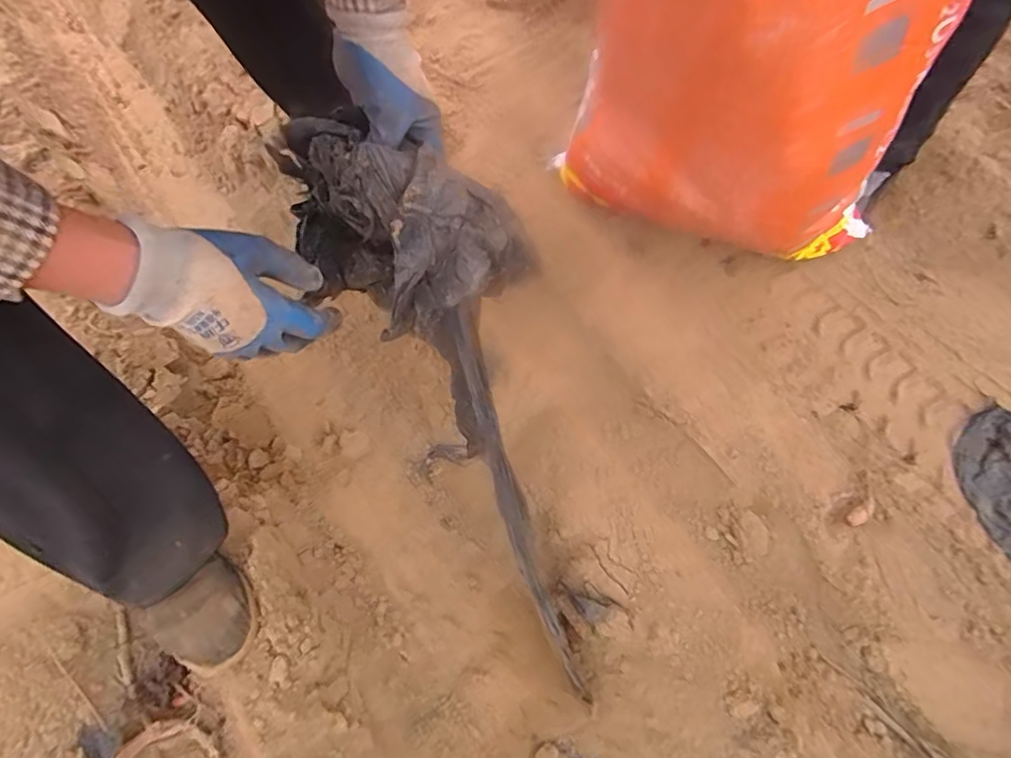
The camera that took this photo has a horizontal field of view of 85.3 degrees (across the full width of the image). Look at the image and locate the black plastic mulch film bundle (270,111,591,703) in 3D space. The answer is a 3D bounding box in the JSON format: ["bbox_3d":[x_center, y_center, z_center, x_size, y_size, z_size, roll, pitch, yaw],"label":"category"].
[{"bbox_3d":[-0.013,0.026,0.557,0.190,0.115,0.590,-26,109,-8],"label":"black plastic mulch film bundle"}]

